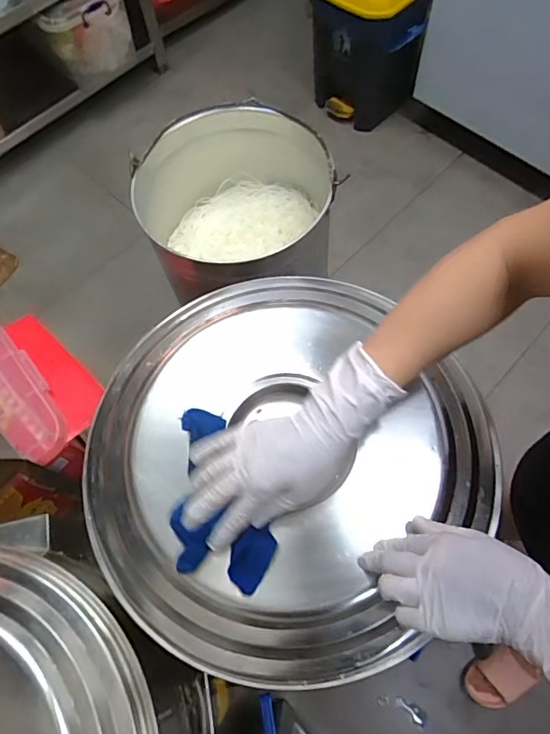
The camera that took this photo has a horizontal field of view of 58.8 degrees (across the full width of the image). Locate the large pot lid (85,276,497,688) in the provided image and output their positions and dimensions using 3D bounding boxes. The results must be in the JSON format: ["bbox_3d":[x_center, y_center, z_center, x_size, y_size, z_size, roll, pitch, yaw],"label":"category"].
[{"bbox_3d":[0.007,0.084,0.505,0.399,0.038,0.403,-1,66,3],"label":"large pot lid"}]

